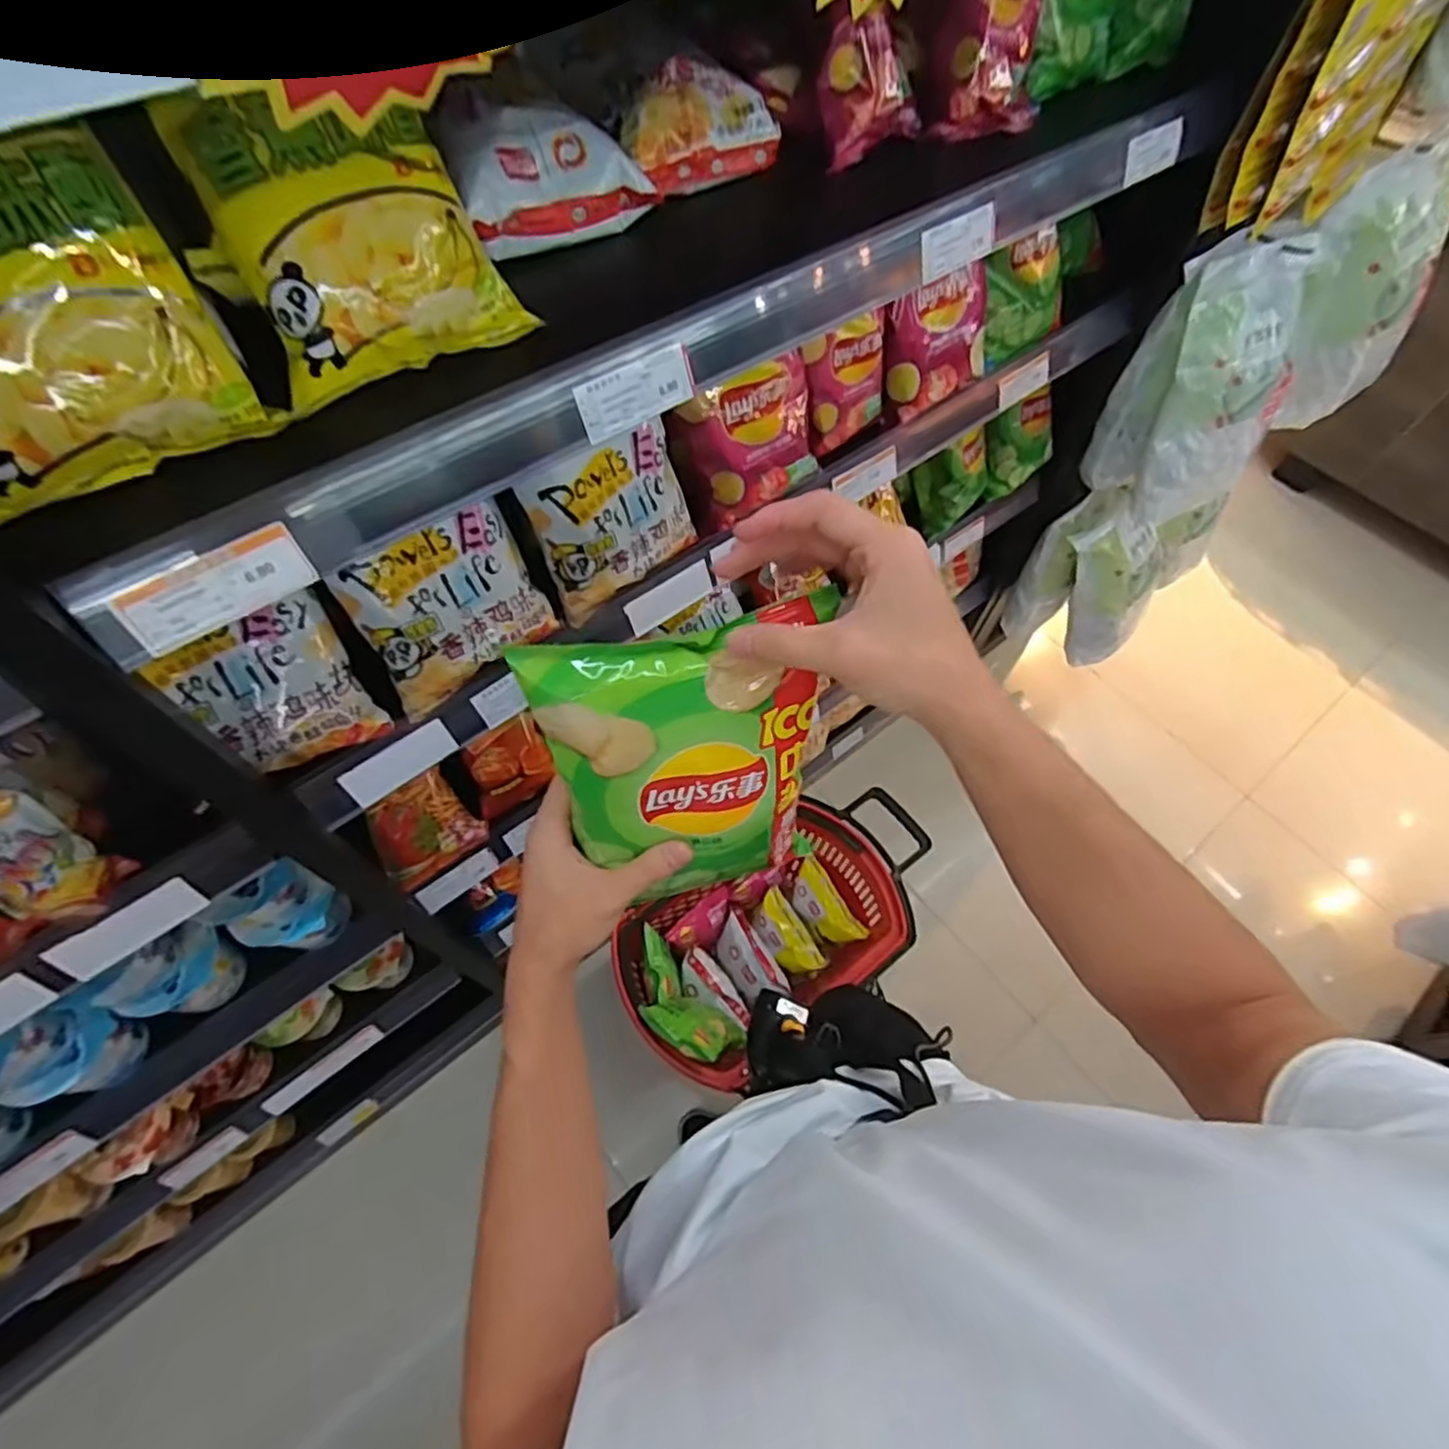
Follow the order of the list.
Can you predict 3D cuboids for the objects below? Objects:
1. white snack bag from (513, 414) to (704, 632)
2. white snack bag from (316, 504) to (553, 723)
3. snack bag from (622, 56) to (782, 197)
[{"bbox_3d":[-0.100,-0.186,0.642,0.143,0.142,0.050,-38,47,-21],"label":"white snack bag"},{"bbox_3d":[-0.228,-0.100,0.600,0.150,0.141,0.050,-34,35,-21],"label":"white snack bag"},{"bbox_3d":[-0.022,-0.484,0.576,0.133,0.064,0.053,-31,66,-18],"label":"snack bag"}]

